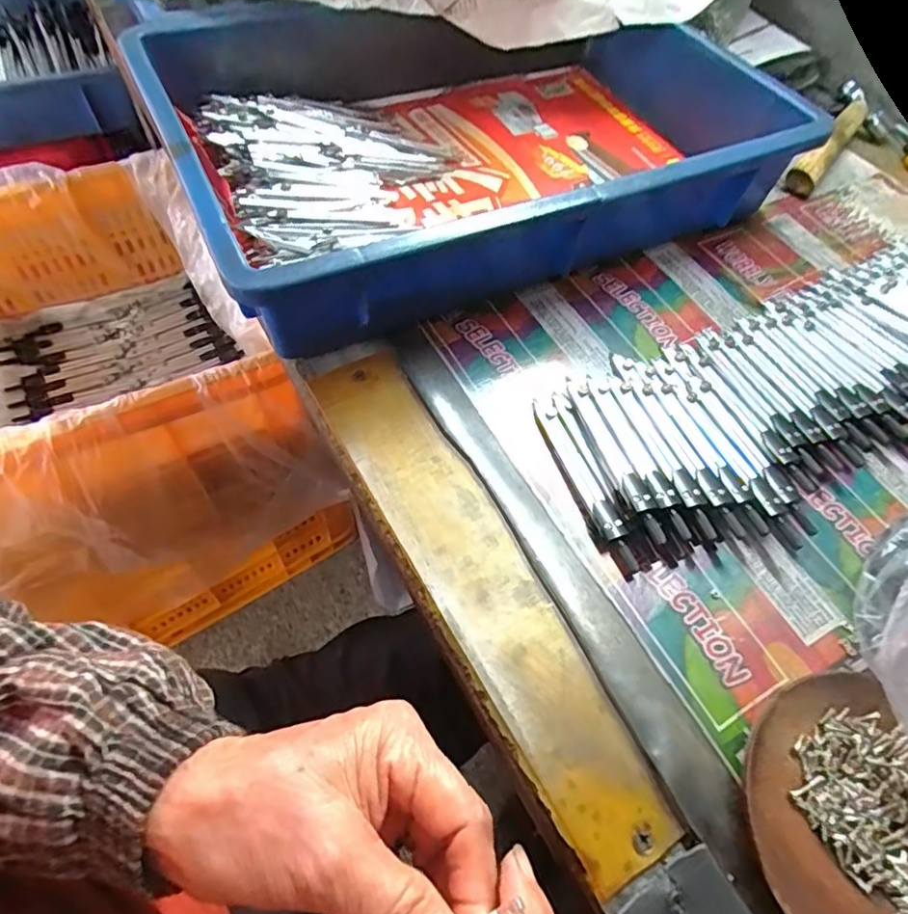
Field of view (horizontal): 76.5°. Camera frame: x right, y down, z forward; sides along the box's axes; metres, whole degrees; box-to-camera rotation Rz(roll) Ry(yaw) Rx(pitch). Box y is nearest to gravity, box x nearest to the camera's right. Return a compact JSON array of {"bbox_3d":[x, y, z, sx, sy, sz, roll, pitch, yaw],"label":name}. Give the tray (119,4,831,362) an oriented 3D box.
[{"bbox_3d":[0.008,-0.247,0.430,0.412,0.076,0.299,-22,63,-17],"label":"tray"}]

